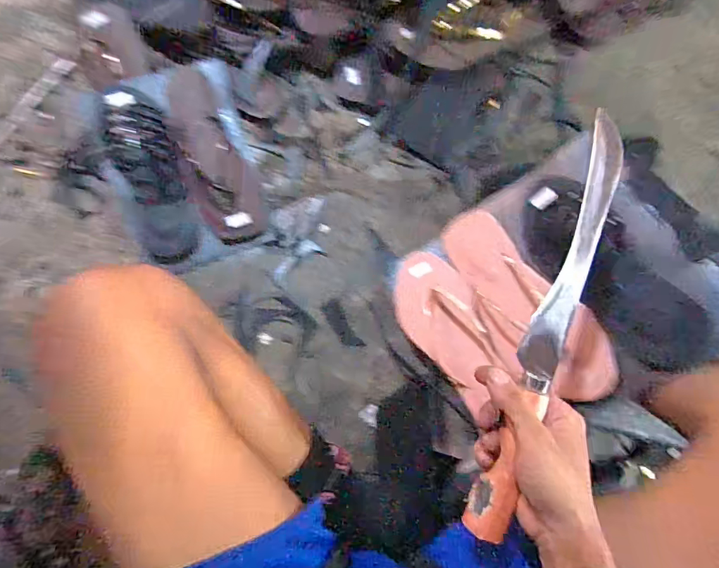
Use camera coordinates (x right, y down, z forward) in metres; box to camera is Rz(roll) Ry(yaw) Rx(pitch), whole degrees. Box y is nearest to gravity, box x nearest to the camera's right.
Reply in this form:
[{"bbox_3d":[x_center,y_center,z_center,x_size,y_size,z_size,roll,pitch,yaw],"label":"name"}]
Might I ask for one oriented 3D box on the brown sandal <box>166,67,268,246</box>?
[{"bbox_3d":[-0.192,-0.173,0.596,0.080,0.049,0.244,-20,81,-5],"label":"brown sandal"}]

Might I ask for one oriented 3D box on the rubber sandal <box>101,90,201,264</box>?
[{"bbox_3d":[-0.263,-0.150,0.560,0.079,0.061,0.209,-20,81,-5],"label":"rubber sandal"}]

